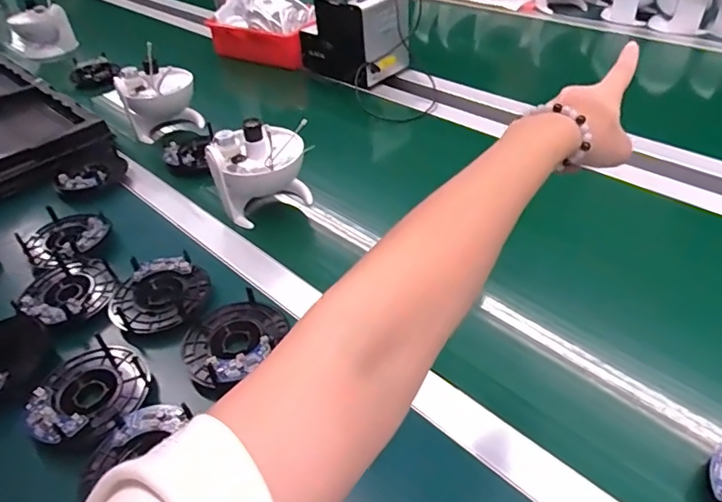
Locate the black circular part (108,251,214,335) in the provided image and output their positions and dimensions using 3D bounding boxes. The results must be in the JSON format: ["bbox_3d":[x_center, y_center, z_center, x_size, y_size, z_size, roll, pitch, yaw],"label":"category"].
[{"bbox_3d":[-0.217,0.045,0.549,0.101,0.023,0.096,-4,41,4],"label":"black circular part"}]

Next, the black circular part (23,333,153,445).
[{"bbox_3d":[-0.248,0.128,0.467,0.095,0.028,0.099,-4,41,4],"label":"black circular part"}]

